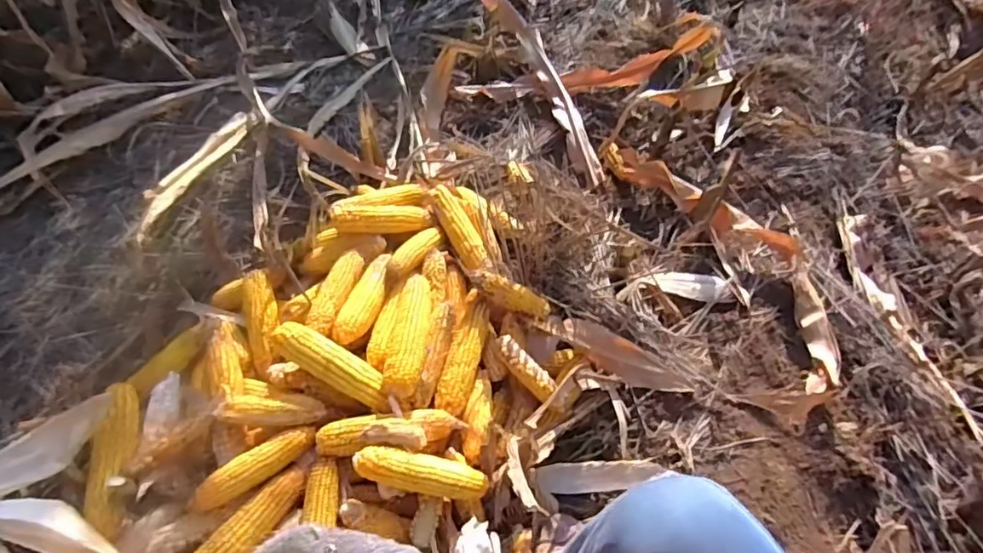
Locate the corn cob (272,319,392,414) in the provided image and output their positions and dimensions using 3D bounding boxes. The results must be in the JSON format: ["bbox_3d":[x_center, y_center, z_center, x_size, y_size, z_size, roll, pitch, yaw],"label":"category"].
[{"bbox_3d":[-0.233,0.133,0.851,0.200,0.042,0.054,35,53,-7],"label":"corn cob"}]

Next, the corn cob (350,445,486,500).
[{"bbox_3d":[-0.098,0.274,0.790,0.184,0.046,0.046,17,49,-14],"label":"corn cob"}]

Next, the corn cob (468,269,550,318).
[{"bbox_3d":[0.034,0.031,0.983,0.154,0.046,0.037,27,48,-18],"label":"corn cob"}]

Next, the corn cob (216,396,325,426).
[{"bbox_3d":[-0.317,0.194,0.822,0.145,0.034,0.049,6,51,0],"label":"corn cob"}]

